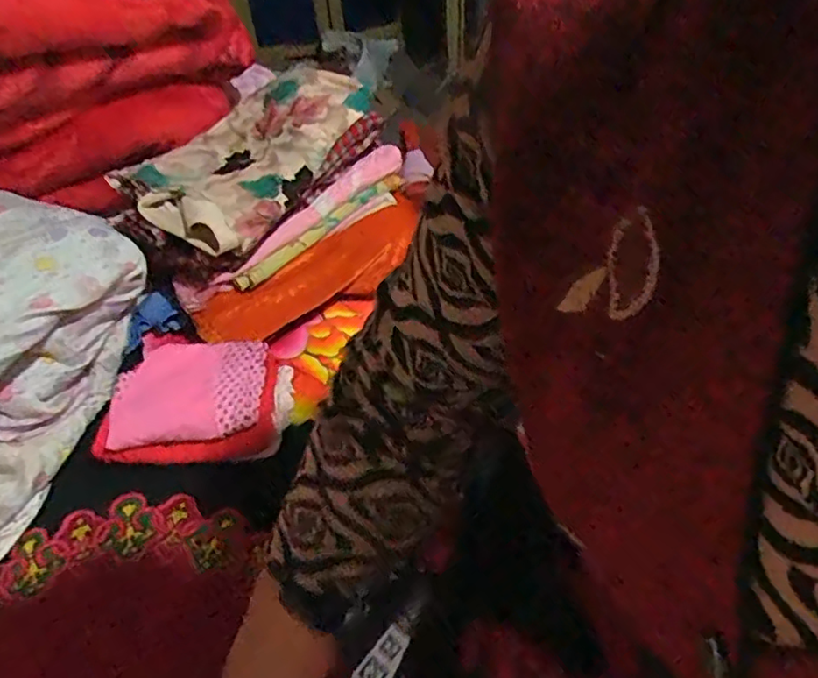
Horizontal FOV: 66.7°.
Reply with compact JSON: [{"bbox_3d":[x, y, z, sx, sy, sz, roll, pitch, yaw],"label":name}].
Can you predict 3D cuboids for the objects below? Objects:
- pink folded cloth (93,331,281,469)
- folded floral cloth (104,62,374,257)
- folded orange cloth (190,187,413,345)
[{"bbox_3d":[-0.234,0.066,0.675,0.193,0.061,0.135,-2,49,3],"label":"pink folded cloth"},{"bbox_3d":[-0.192,-0.235,0.768,0.208,0.060,0.316,32,58,28],"label":"folded floral cloth"},{"bbox_3d":[-0.106,-0.084,0.766,0.315,0.050,0.088,-32,54,-22],"label":"folded orange cloth"}]

